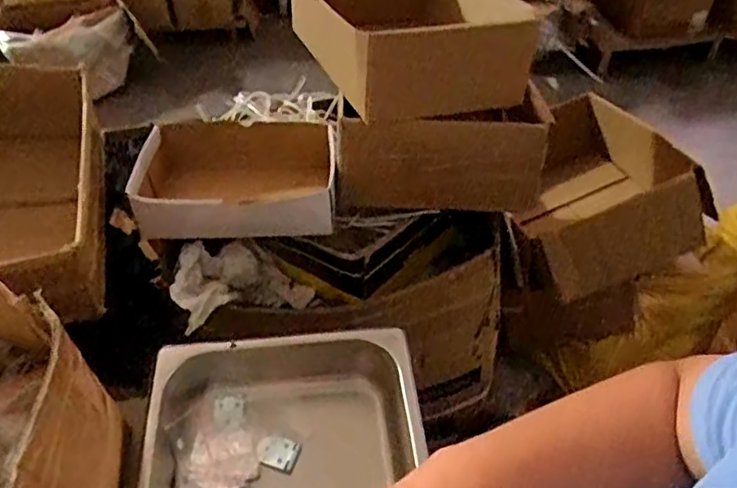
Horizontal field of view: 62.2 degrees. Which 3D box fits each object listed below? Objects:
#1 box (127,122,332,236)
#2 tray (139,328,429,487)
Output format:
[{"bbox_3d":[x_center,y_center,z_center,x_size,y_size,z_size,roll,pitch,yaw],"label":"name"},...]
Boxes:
[{"bbox_3d":[-0.166,-0.081,0.786,0.243,0.073,0.178,-1,46,-3],"label":"box"},{"bbox_3d":[-0.080,0.246,0.577,0.260,0.097,0.325,-1,46,-3],"label":"tray"}]

